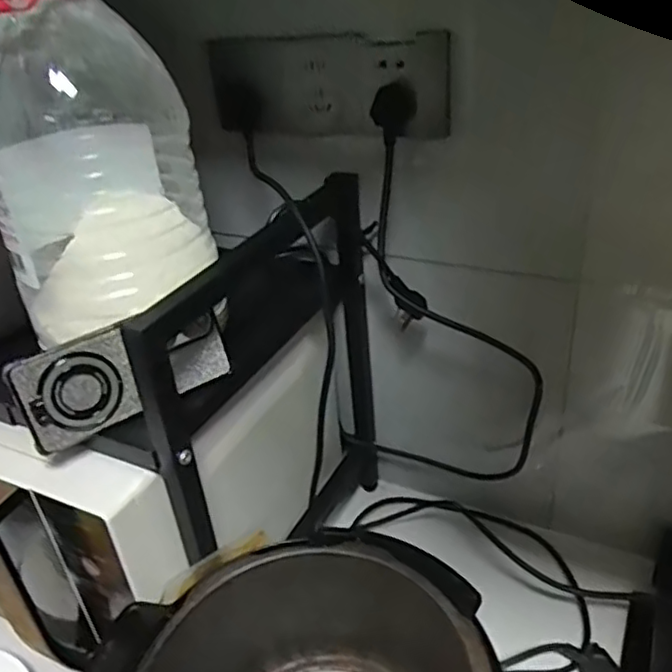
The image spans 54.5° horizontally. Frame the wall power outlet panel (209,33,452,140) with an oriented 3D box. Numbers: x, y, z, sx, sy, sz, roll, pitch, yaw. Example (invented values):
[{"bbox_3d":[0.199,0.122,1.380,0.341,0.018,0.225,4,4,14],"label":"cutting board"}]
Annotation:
[{"bbox_3d":[-0.007,-0.235,0.626,0.238,0.092,0.039,12,36,27],"label":"wall power outlet panel"}]

